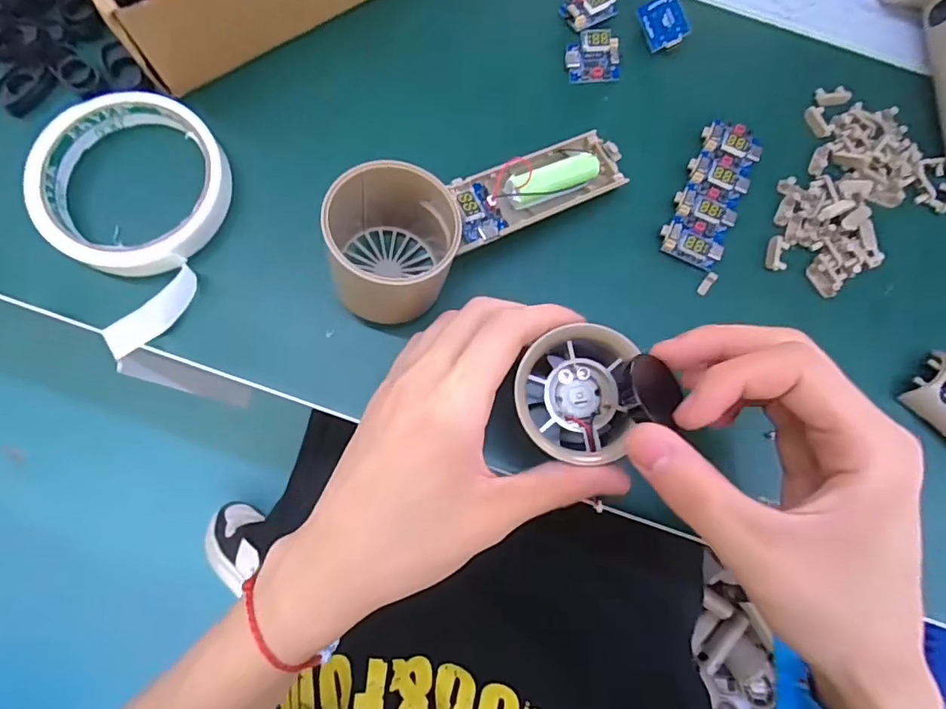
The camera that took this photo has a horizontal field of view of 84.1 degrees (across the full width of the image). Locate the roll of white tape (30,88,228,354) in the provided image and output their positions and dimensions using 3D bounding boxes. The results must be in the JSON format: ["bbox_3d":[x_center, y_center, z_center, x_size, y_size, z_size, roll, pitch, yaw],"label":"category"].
[{"bbox_3d":[-0.164,-0.075,0.263,0.090,0.014,0.122,-29,81,-9],"label":"roll of white tape"}]

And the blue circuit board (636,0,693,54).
[{"bbox_3d":[0.108,-0.188,0.298,0.023,0.004,0.029,-21,87,18],"label":"blue circuit board"}]

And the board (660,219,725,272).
[{"bbox_3d":[0.117,-0.061,0.276,0.033,0.013,0.023,23,78,1],"label":"board"}]

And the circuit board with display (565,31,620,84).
[{"bbox_3d":[0.068,-0.167,0.294,0.030,0.015,0.021,-6,82,-4],"label":"circuit board with display"}]

